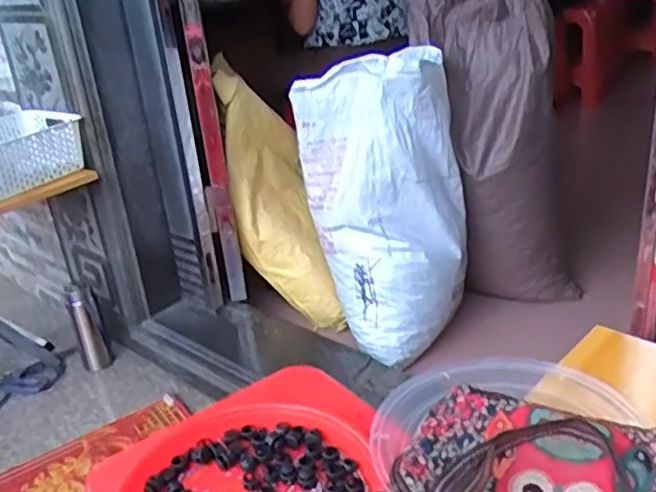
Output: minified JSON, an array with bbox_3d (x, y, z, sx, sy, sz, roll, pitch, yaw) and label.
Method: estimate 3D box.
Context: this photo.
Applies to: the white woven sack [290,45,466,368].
[{"bbox_3d":[0.131,-0.095,1.568,0.336,0.630,0.323,-9,26,-7],"label":"white woven sack"}]

